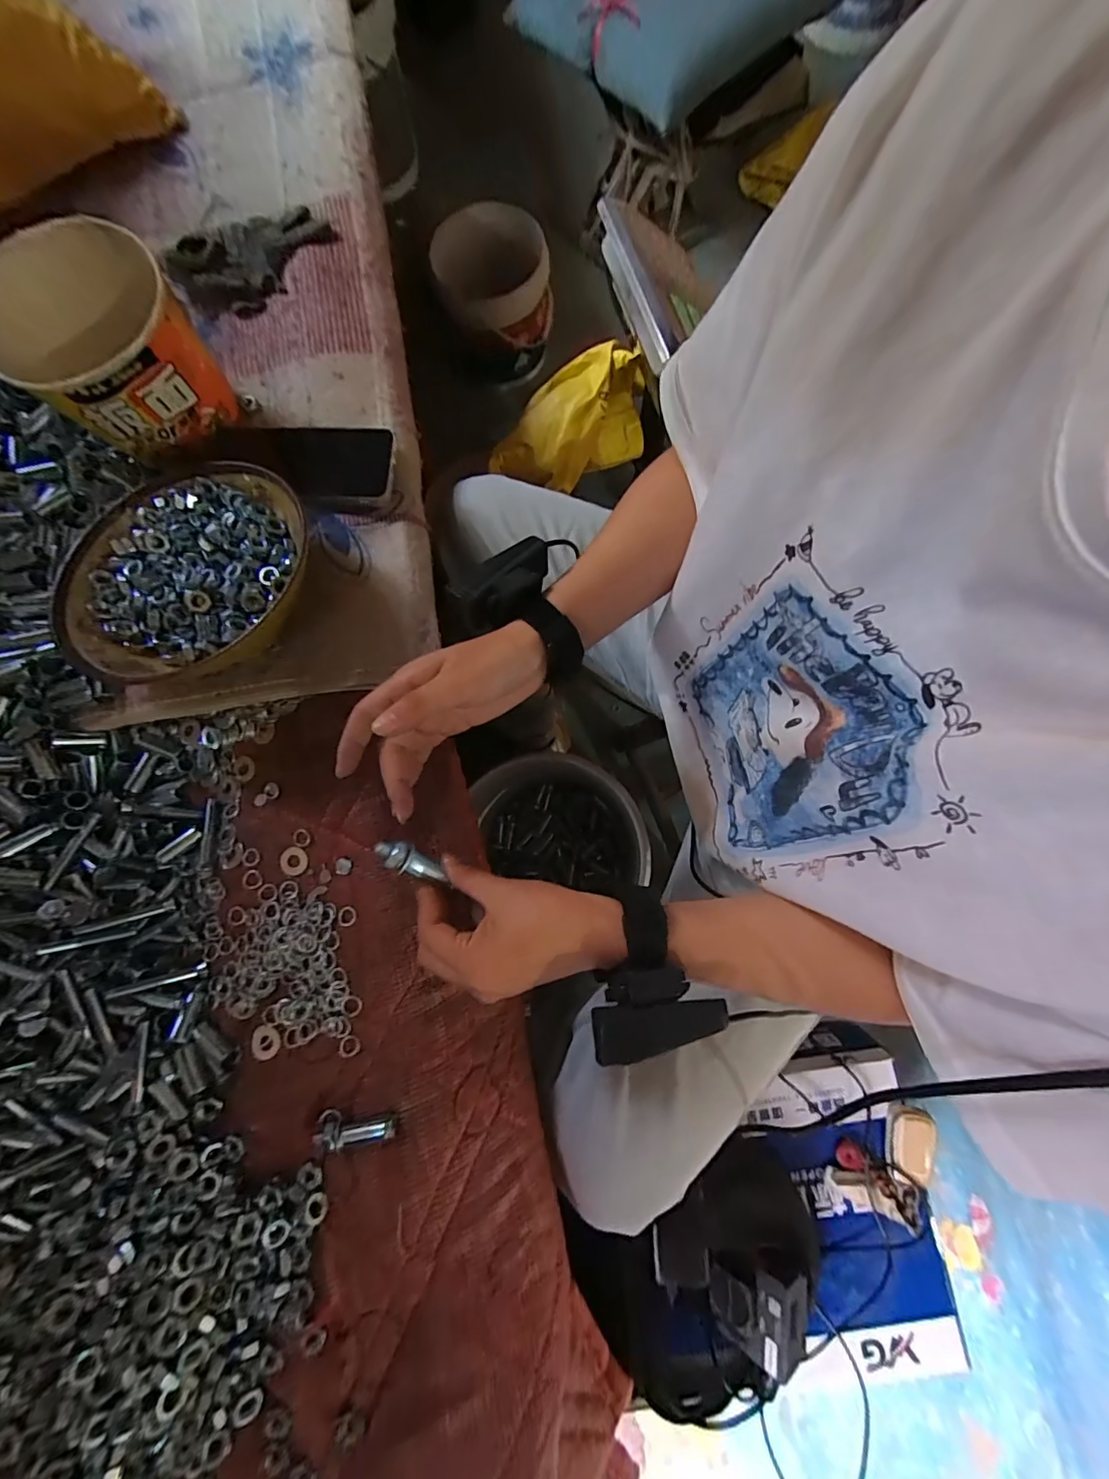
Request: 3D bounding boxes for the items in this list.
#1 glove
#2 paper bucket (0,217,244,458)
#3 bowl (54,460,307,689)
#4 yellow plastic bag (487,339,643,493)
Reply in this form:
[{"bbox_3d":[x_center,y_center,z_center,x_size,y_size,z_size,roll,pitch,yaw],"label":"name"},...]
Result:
[{"bbox_3d":[-0.309,-0.497,0.506,0.160,0.025,0.106,-39,80,-3],"label":"glove"},{"bbox_3d":[-0.360,-0.308,0.412,0.136,0.110,0.128,-1,80,3],"label":"paper bucket"},{"bbox_3d":[-0.280,-0.127,0.396,0.172,0.055,0.190,37,84,9],"label":"bowl"},{"bbox_3d":[0.022,-0.443,0.705,0.243,0.118,0.111,-33,80,-2],"label":"yellow plastic bag"}]

